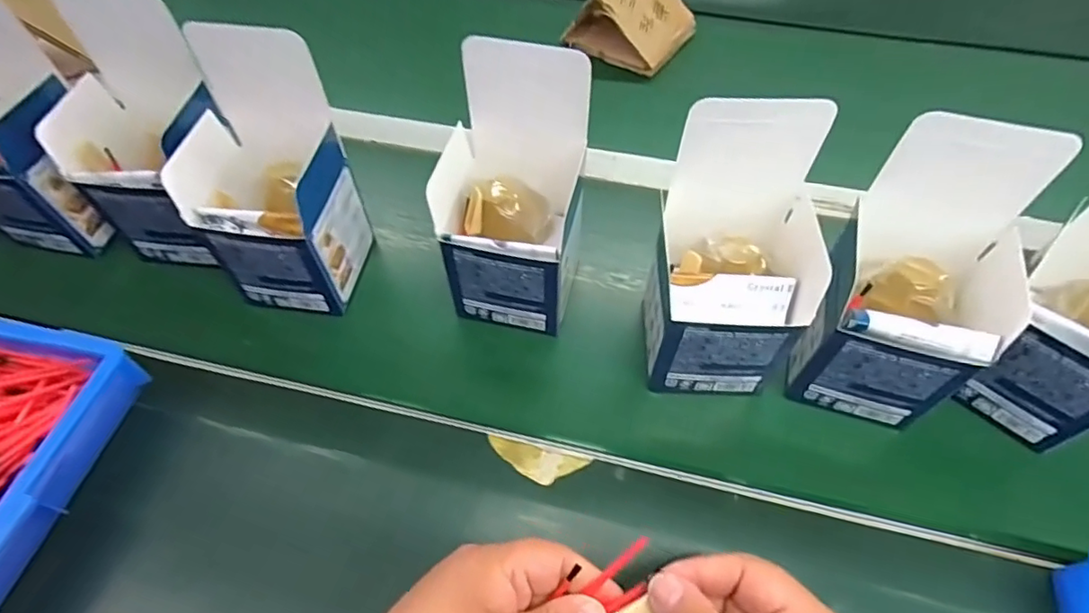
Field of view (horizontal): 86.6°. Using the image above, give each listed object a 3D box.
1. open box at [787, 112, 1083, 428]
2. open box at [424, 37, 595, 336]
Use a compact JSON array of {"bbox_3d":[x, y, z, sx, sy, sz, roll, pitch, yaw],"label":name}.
[{"bbox_3d":[0.220,-0.011,0.345,0.090,0.167,0.096,20,59,15],"label":"open box"},{"bbox_3d":[-0.019,-0.072,0.390,0.095,0.169,0.095,7,56,7],"label":"open box"}]

